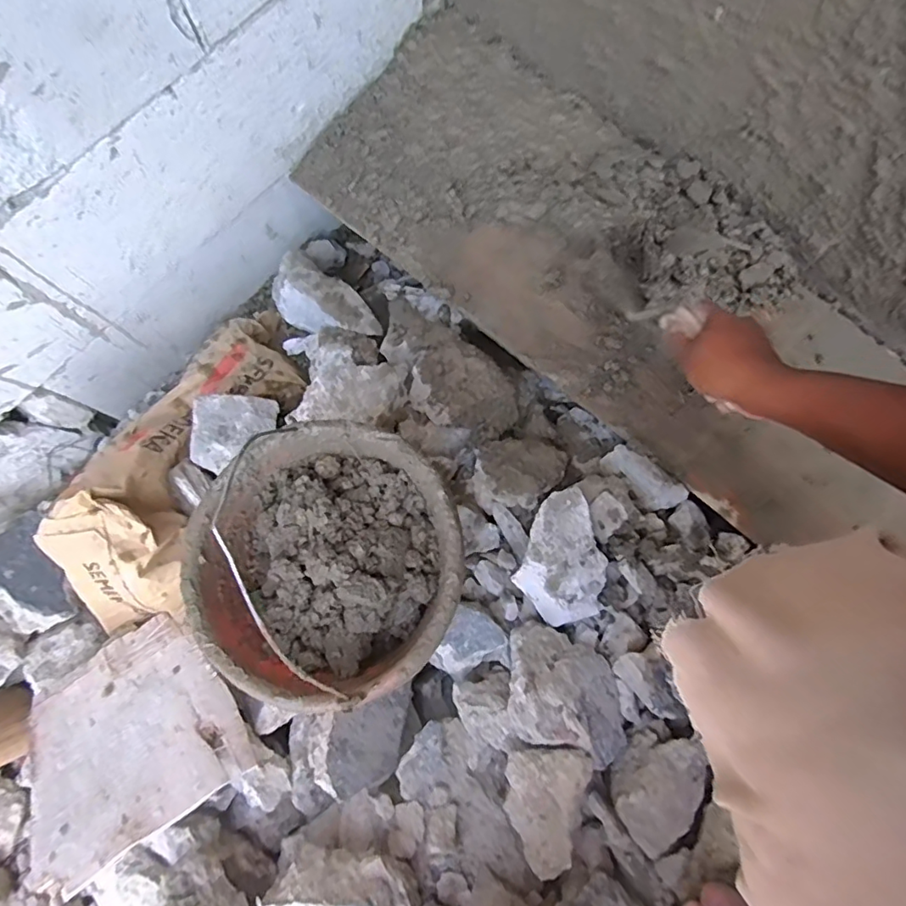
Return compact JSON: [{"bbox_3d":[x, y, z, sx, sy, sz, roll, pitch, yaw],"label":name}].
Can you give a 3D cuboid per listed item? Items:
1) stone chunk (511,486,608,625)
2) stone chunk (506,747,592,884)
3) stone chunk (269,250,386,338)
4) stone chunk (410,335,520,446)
[{"bbox_3d":[0.123,0.108,0.565,0.093,0.047,0.136,21,80,3],"label":"stone chunk"},{"bbox_3d":[0.087,0.327,0.499,0.076,0.049,0.099,0,80,0],"label":"stone chunk"},{"bbox_3d":[-0.197,-0.235,0.798,0.227,0.076,0.093,28,80,23],"label":"stone chunk"},{"bbox_3d":[0.015,-0.076,0.694,0.143,0.058,0.106,42,82,7],"label":"stone chunk"}]

